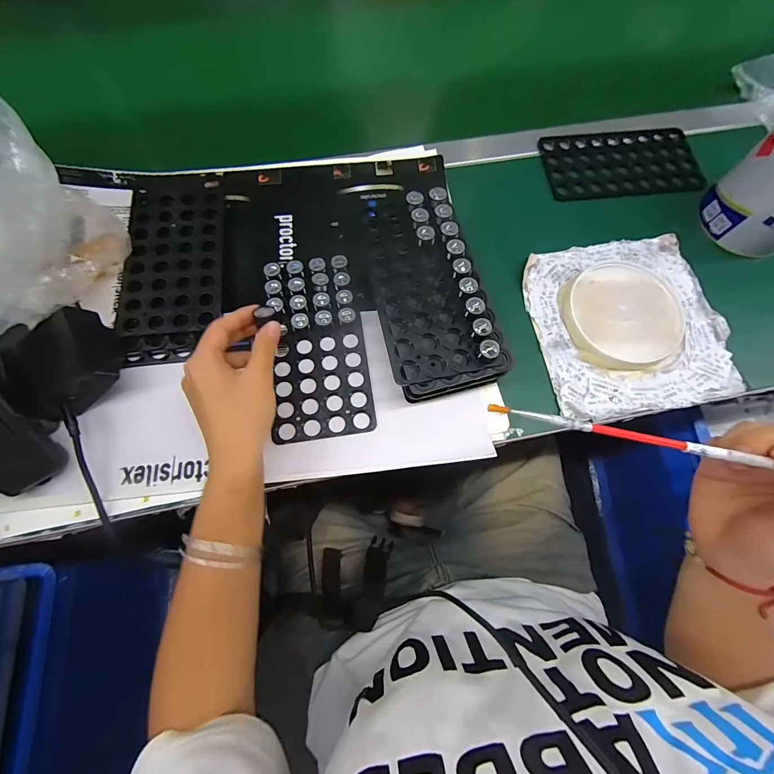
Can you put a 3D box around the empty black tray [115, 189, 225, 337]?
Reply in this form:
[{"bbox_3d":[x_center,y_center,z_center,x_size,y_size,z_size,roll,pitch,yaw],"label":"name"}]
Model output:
[{"bbox_3d":[-0.228,-0.138,0.394,0.103,0.021,0.178,-6,71,-2],"label":"empty black tray"}]

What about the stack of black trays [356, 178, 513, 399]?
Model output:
[{"bbox_3d":[0.037,-0.104,0.358,0.104,0.033,0.218,-16,77,2],"label":"stack of black trays"}]

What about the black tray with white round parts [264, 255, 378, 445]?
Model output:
[{"bbox_3d":[-0.071,-0.045,0.373,0.093,0.021,0.190,-10,73,-5],"label":"black tray with white round parts"}]

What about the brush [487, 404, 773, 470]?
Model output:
[{"bbox_3d":[0.188,0.037,0.219,0.254,0.010,0.008,11,71,2],"label":"brush"}]

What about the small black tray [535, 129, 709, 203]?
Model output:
[{"bbox_3d":[0.296,-0.287,0.465,0.191,0.005,0.103,-4,72,-3],"label":"small black tray"}]

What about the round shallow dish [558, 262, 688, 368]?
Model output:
[{"bbox_3d":[0.249,-0.076,0.390,0.116,0.019,0.117,0,72,-1],"label":"round shallow dish"}]

